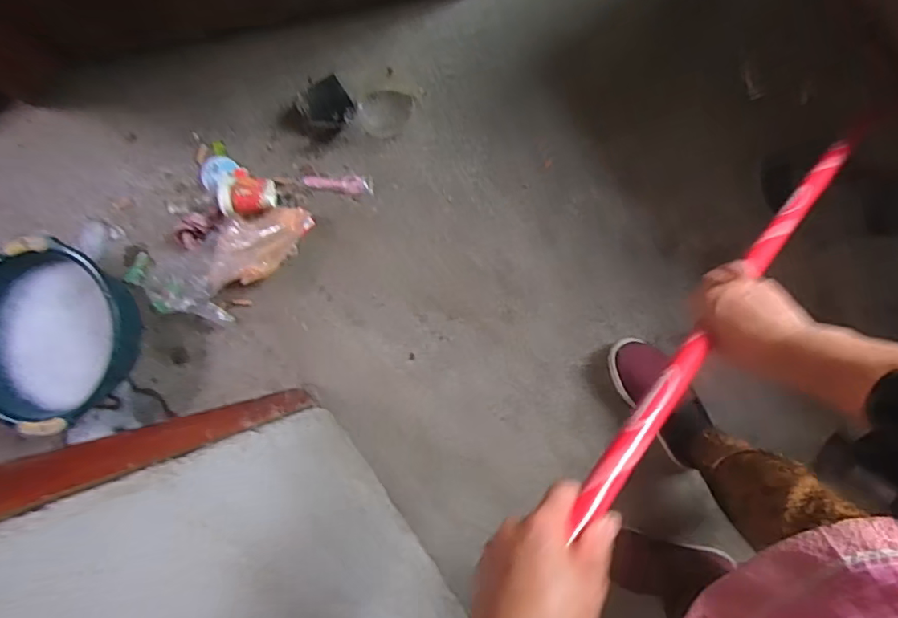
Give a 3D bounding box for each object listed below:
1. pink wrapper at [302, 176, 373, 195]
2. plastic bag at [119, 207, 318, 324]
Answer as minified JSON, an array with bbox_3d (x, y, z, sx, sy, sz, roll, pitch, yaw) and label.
[{"bbox_3d":[-0.191,-0.219,0.901,0.121,0.007,0.031,10,89,5],"label":"pink wrapper"},{"bbox_3d":[-0.376,-0.068,0.866,0.318,0.065,0.161,-21,87,4],"label":"plastic bag"}]

